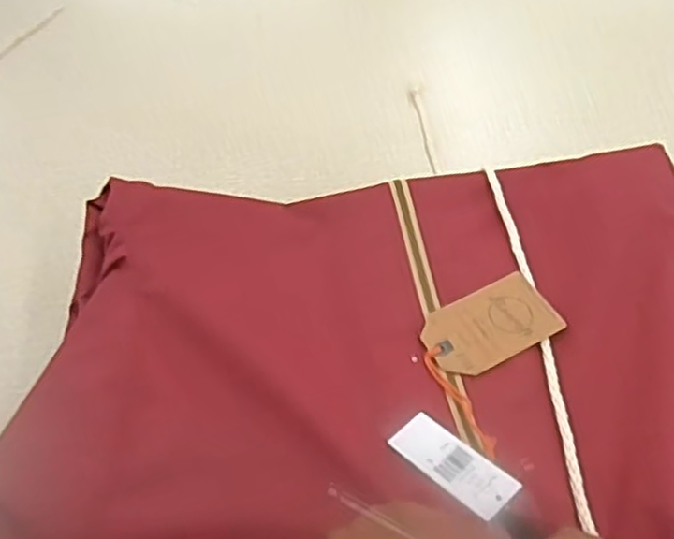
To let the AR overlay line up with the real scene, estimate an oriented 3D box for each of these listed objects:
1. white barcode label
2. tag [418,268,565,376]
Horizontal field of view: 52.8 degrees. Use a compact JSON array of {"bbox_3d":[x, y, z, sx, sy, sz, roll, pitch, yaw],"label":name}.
[{"bbox_3d":[0.072,0.120,0.418,0.034,0.004,0.078,-34,45,-26],"label":"white barcode label"},{"bbox_3d":[0.112,0.041,0.503,0.100,0.004,0.059,-24,55,-17],"label":"tag"}]

